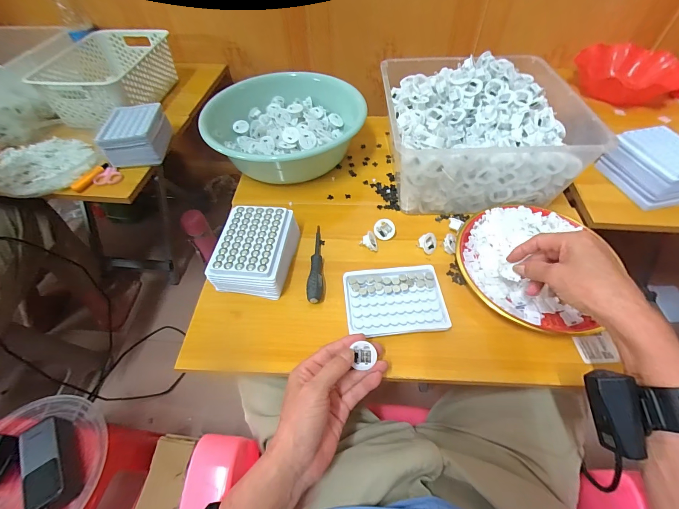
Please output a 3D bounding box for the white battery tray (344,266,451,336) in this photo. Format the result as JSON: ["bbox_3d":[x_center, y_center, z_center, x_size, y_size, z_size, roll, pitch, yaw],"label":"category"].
[{"bbox_3d":[0.076,0.065,0.447,0.133,0.024,0.097,-5,53,-2],"label":"white battery tray"}]

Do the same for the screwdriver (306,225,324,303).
[{"bbox_3d":[-0.036,0.011,0.486,0.022,0.020,0.145,-2,53,0],"label":"screwdriver"}]

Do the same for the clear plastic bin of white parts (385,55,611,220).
[{"bbox_3d":[0.230,-0.215,0.563,0.296,0.146,0.264,0,53,2],"label":"clear plastic bin of white parts"}]

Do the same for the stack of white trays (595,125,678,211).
[{"bbox_3d":[0.562,-0.155,0.562,0.108,0.079,0.135,-17,54,-10],"label":"stack of white trays"}]

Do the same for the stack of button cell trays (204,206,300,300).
[{"bbox_3d":[-0.125,-0.004,0.478,0.099,0.059,0.136,7,53,7],"label":"stack of button cell trays"}]

